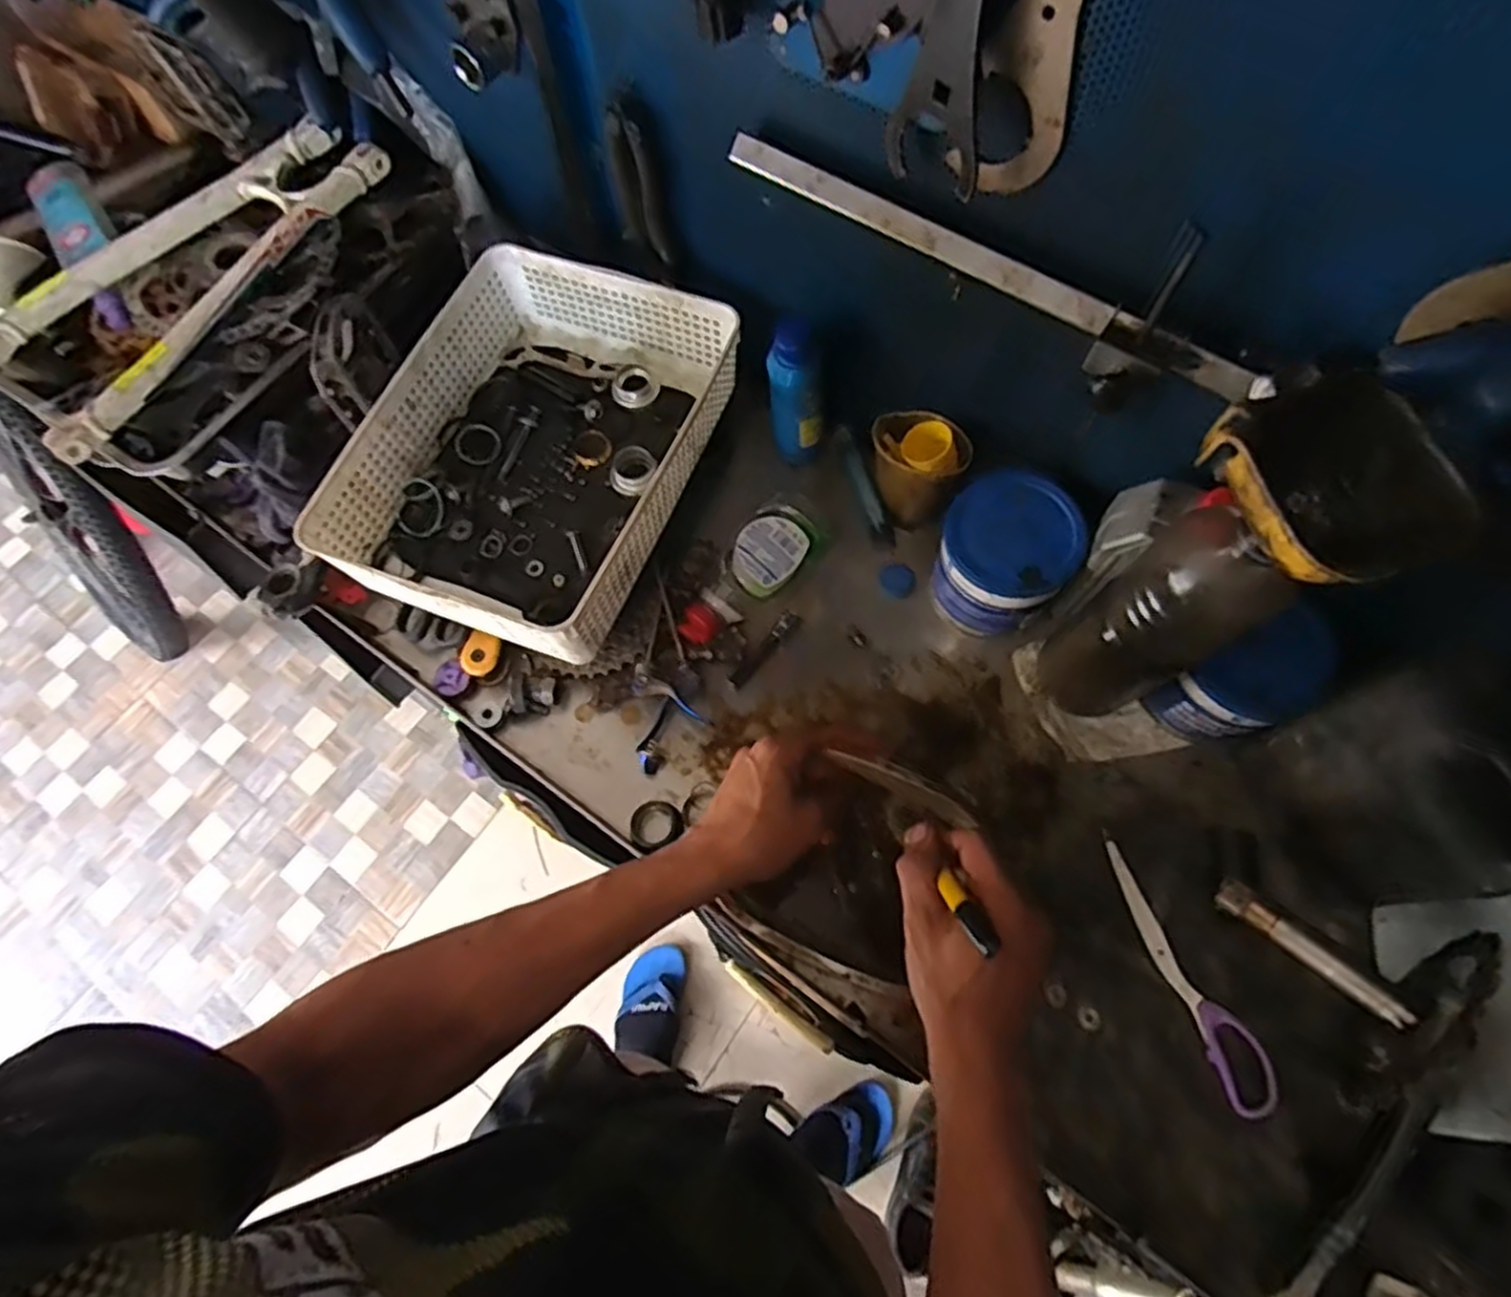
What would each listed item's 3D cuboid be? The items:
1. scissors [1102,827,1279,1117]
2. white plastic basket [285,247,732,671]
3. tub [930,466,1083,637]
[{"bbox_3d":[0.308,0.227,0.544,0.034,0.009,0.193,-19,68,-5],"label":"scissors"},{"bbox_3d":[-0.183,-0.170,0.651,0.248,0.083,0.331,21,70,11],"label":"white plastic basket"},{"bbox_3d":[0.199,-0.070,0.620,0.100,0.113,0.094,-1,68,2],"label":"tub"}]

